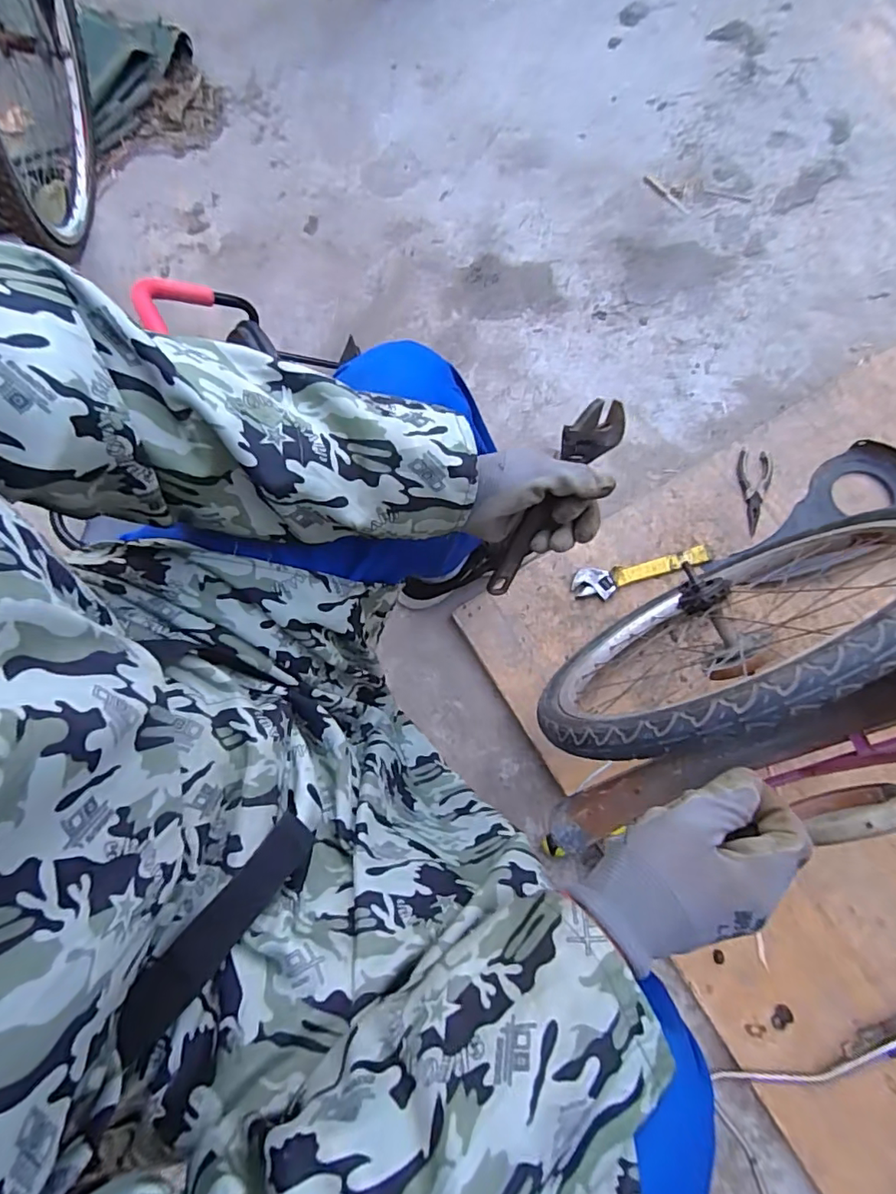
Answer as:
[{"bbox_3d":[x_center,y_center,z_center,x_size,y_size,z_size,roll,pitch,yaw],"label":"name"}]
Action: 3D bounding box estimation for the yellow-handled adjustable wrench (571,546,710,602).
[{"bbox_3d":[0.318,-0.037,0.887,0.229,0.015,0.053,-11,74,-1],"label":"yellow-handled adjustable wrench"}]

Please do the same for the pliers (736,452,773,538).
[{"bbox_3d":[0.524,-0.178,0.917,0.056,0.007,0.149,5,74,3],"label":"pliers"}]

